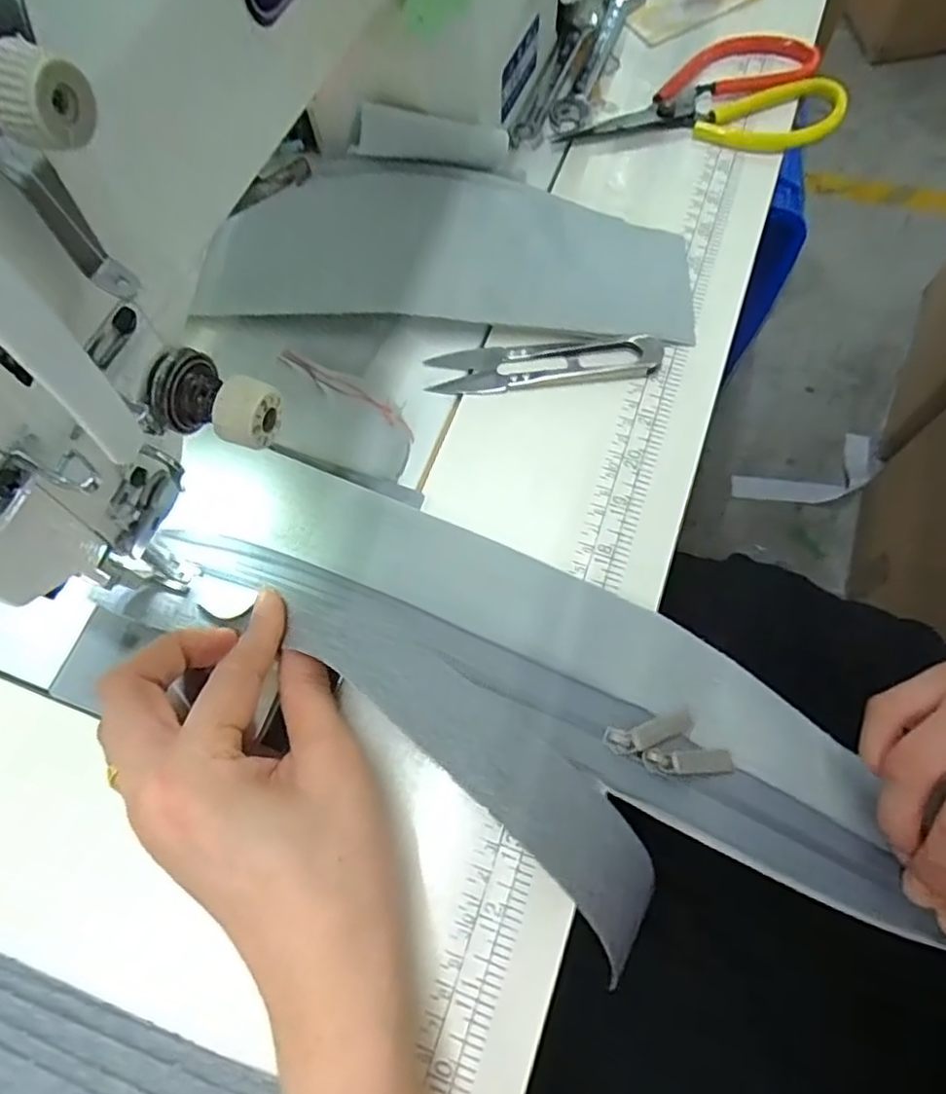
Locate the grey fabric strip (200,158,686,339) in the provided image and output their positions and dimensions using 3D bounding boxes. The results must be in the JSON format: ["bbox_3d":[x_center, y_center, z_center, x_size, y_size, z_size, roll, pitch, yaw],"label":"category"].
[{"bbox_3d":[-0.002,-0.155,0.341,0.235,0.034,0.083,2,68,4],"label":"grey fabric strip"}]

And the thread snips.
[{"bbox_3d":[0.037,-0.093,0.331,0.115,0.006,0.024,-2,67,2],"label":"thread snips"}]

